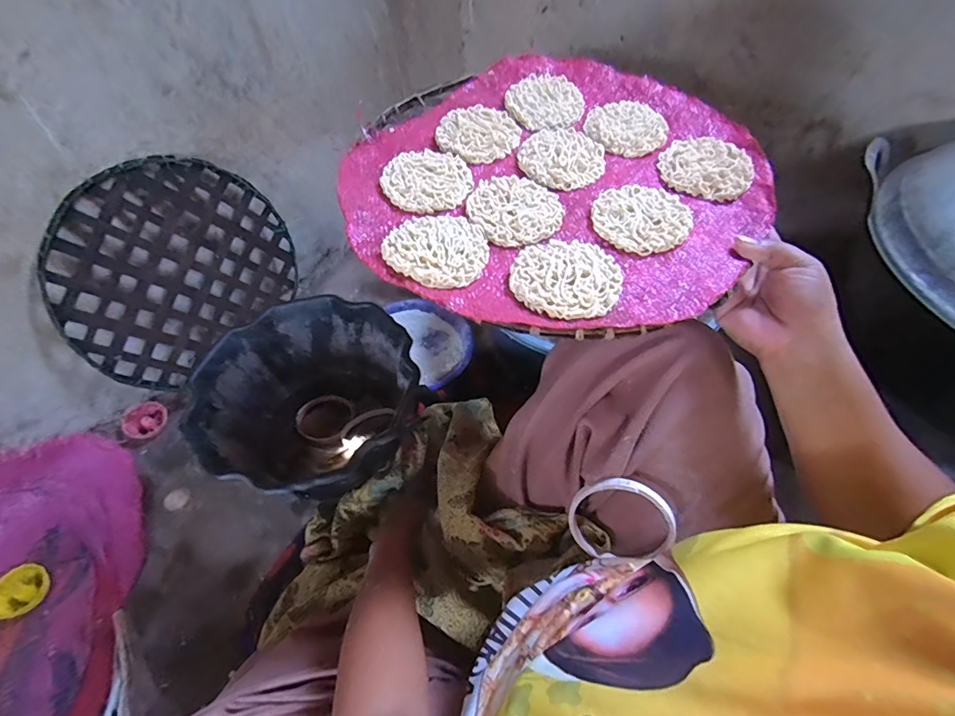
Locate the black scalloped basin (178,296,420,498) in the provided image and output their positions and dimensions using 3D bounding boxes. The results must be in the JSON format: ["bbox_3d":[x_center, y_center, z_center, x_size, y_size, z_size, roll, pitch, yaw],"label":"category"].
[{"bbox_3d":[-0.226,0.071,0.652,0.255,0.226,0.255,1,62,-1],"label":"black scalloped basin"}]

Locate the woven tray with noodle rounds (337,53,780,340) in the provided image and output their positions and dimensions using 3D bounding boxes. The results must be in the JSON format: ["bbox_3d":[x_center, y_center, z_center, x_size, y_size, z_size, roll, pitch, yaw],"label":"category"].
[{"bbox_3d":[0.064,-0.157,0.383,0.326,0.034,0.335,23,64,10],"label":"woven tray with noodle rounds"}]

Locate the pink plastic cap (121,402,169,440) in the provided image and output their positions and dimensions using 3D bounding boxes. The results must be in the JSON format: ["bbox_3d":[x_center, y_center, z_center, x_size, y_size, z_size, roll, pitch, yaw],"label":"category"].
[{"bbox_3d":[-0.552,0.105,0.755,0.058,0.013,0.063,11,62,-21],"label":"pink plastic cap"}]

